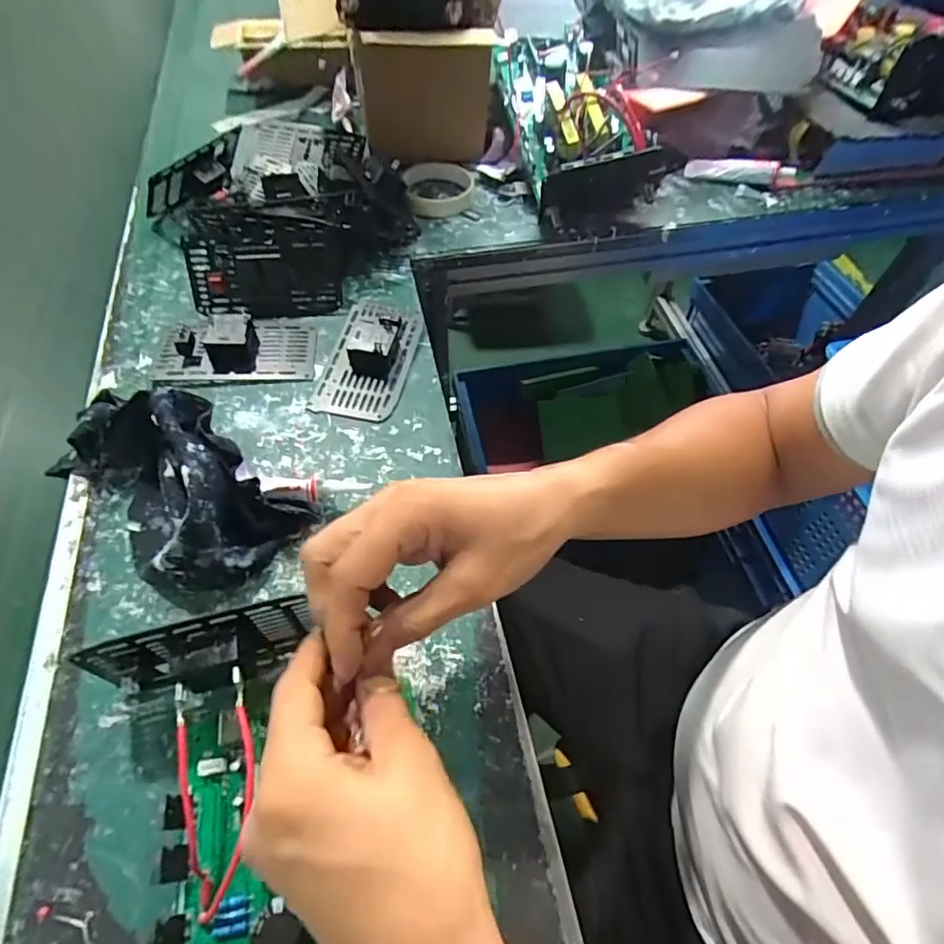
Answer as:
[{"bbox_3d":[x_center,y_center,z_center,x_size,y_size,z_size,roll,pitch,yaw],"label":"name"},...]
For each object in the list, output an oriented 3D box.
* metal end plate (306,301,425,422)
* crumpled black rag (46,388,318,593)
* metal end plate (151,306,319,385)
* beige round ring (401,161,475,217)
[{"bbox_3d":[-0.089,-0.108,0.472,0.072,0.030,0.133,9,56,3],"label":"metal end plate"},{"bbox_3d":[-0.213,0.000,0.372,0.180,0.067,0.103,36,62,19],"label":"crumpled black rag"},{"bbox_3d":[-0.207,-0.117,0.472,0.130,0.026,0.085,-4,57,-6],"label":"metal end plate"},{"bbox_3d":[-0.036,-0.324,0.619,0.078,0.019,0.086,-6,57,-7],"label":"beige round ring"}]

